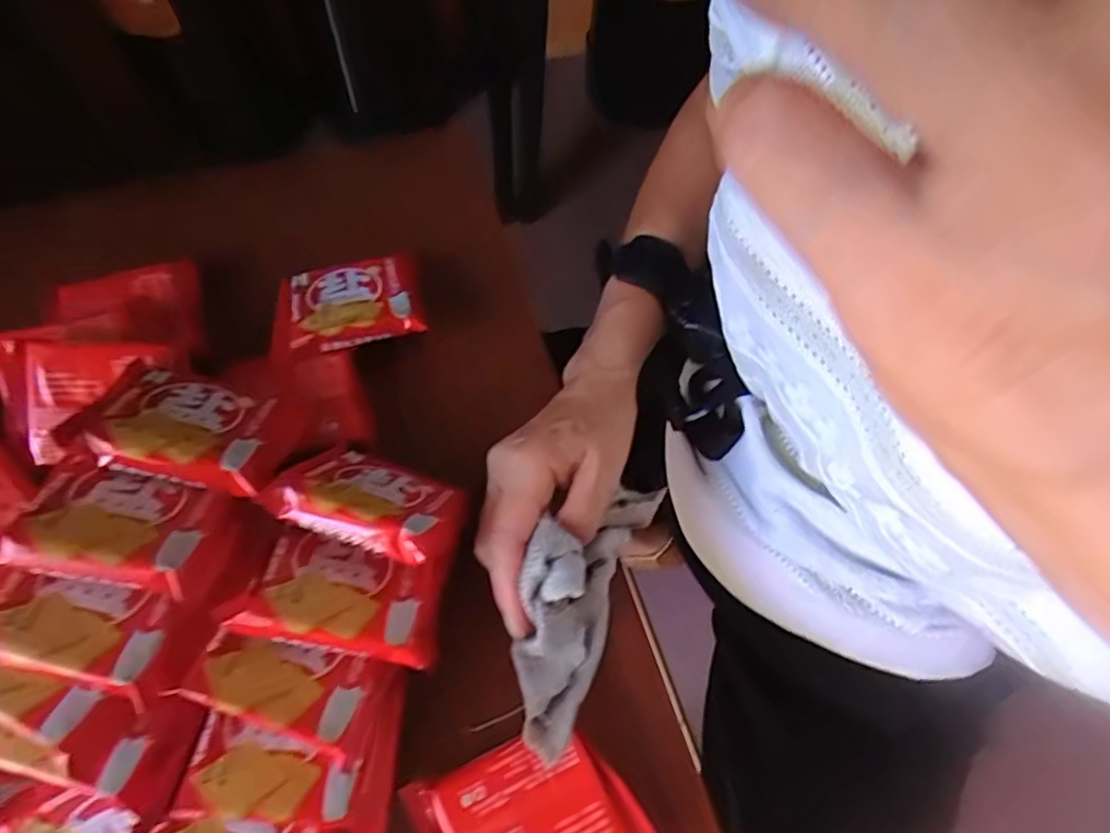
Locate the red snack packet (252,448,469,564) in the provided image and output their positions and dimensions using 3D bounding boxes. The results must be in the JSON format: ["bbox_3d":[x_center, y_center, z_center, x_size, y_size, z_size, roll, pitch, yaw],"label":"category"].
[{"bbox_3d":[-0.089,0.042,0.324,0.087,0.071,0.014,21,108,9],"label":"red snack packet"}]

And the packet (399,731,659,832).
[{"bbox_3d":[-0.010,0.189,0.294,0.099,0.012,0.072,-20,66,-13],"label":"packet"}]

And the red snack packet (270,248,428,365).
[{"bbox_3d":[-0.130,-0.072,0.395,0.091,0.015,0.068,-16,67,-9],"label":"red snack packet"}]

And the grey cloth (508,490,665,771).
[{"bbox_3d":[0.010,0.087,0.316,0.049,0.057,0.142,22,66,8],"label":"grey cloth"}]

